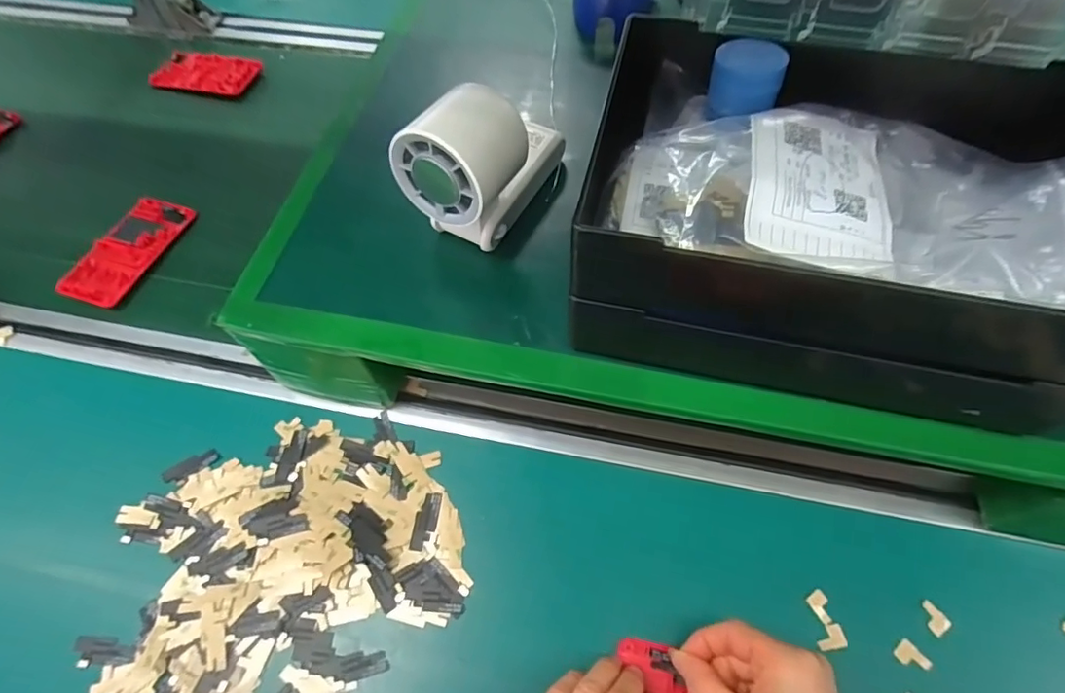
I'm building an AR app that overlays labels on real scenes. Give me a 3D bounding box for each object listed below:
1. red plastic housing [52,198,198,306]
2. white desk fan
[{"bbox_3d":[-0.376,-0.091,0.510,0.058,0.007,0.124,22,59,2],"label":"red plastic housing"},{"bbox_3d":[-0.026,-0.125,0.343,0.060,0.087,0.119,27,66,16],"label":"white desk fan"}]

